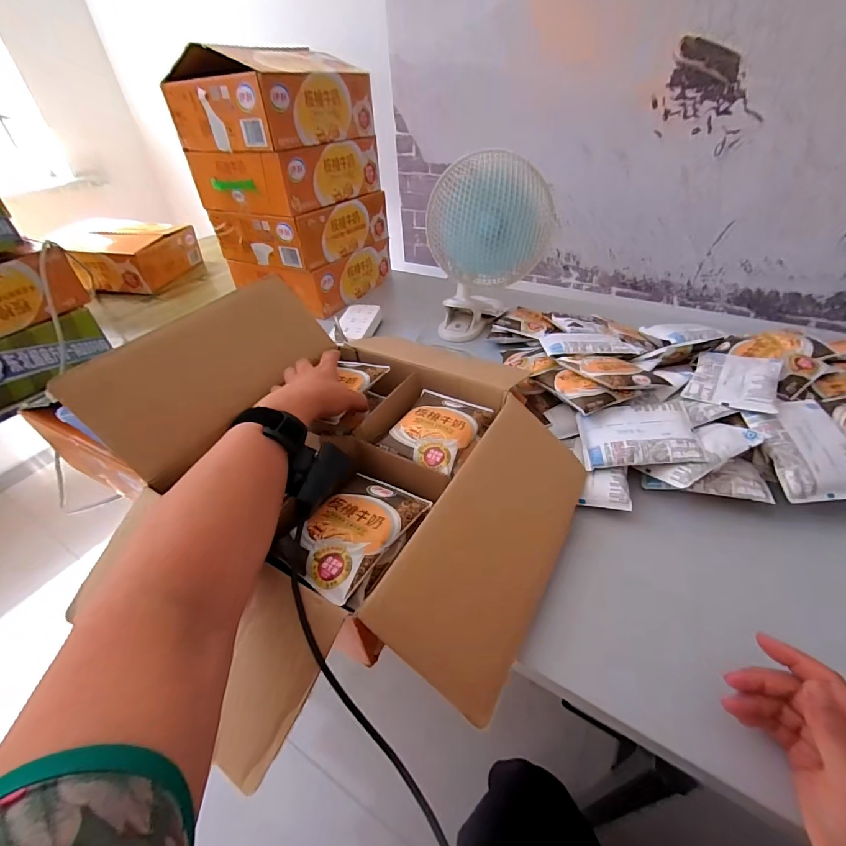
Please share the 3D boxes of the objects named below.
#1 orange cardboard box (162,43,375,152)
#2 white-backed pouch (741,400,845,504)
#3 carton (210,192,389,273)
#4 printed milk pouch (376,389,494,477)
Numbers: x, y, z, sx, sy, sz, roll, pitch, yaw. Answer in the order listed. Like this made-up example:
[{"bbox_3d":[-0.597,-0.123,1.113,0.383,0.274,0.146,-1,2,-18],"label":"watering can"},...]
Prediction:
[{"bbox_3d":[-0.298,-0.649,0.816,0.255,0.139,0.308,19,45,24],"label":"orange cardboard box"},{"bbox_3d":[0.450,0.028,0.476,0.094,0.017,0.125,-4,61,0],"label":"white-backed pouch"},{"bbox_3d":[-0.275,-0.470,0.982,0.254,0.123,0.327,22,47,28],"label":"carton"},{"bbox_3d":[0.018,0.004,0.487,0.097,0.014,0.127,17,45,23],"label":"printed milk pouch"}]

